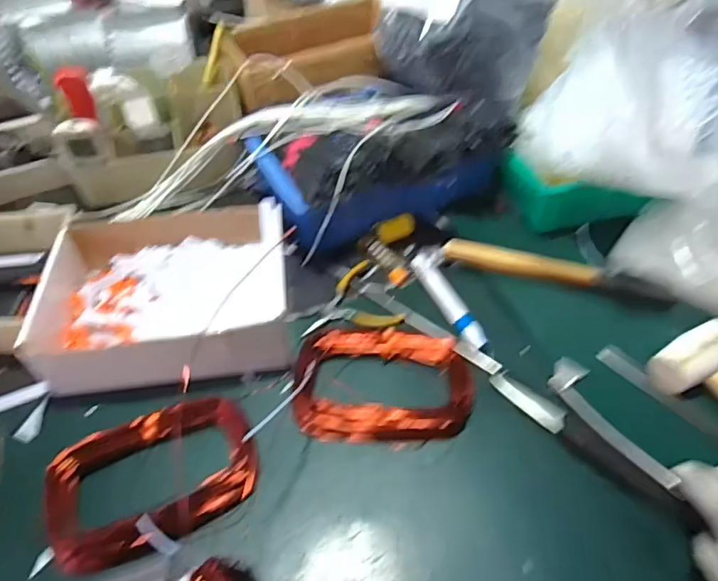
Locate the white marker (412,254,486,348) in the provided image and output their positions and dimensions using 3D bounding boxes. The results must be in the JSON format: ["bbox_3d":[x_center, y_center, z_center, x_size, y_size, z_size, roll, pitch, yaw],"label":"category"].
[{"bbox_3d":[0.101,0.009,0.592,0.026,0.022,0.147,-18,52,-14],"label":"white marker"}]

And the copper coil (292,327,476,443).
[{"bbox_3d":[0.023,0.086,0.518,0.173,0.023,0.121,-1,50,0],"label":"copper coil"}]

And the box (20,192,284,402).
[{"bbox_3d":[-0.206,-0.007,0.567,0.245,0.071,0.200,-6,50,-4],"label":"box"}]

